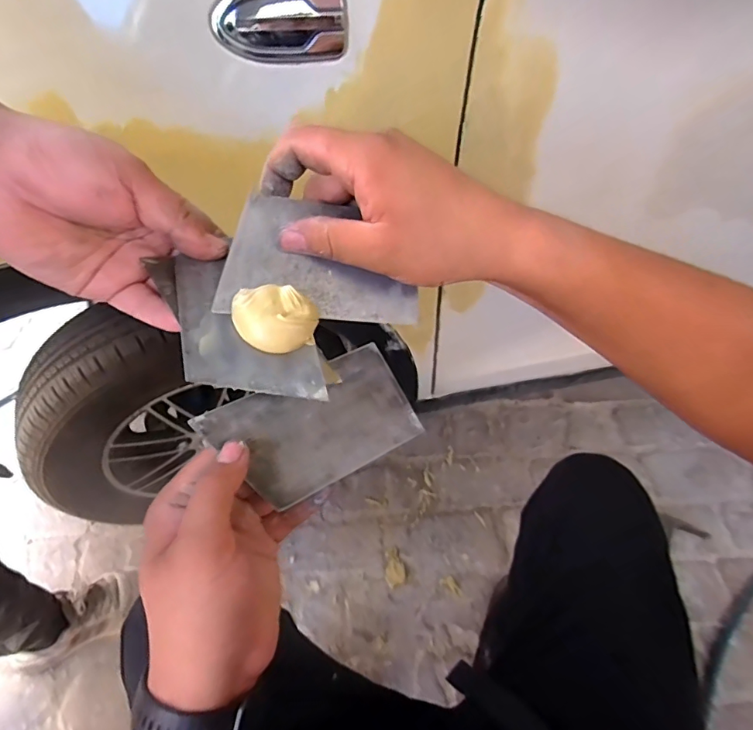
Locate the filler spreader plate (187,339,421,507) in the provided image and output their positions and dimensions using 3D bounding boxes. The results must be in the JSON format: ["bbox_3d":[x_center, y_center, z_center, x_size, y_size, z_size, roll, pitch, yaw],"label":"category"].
[{"bbox_3d":[-0.039,0.040,0.320,0.132,0.008,0.074,-24,81,-27],"label":"filler spreader plate"}]

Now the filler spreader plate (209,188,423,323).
[{"bbox_3d":[-0.033,-0.067,0.306,0.124,0.005,0.073,1,88,-17],"label":"filler spreader plate"}]

